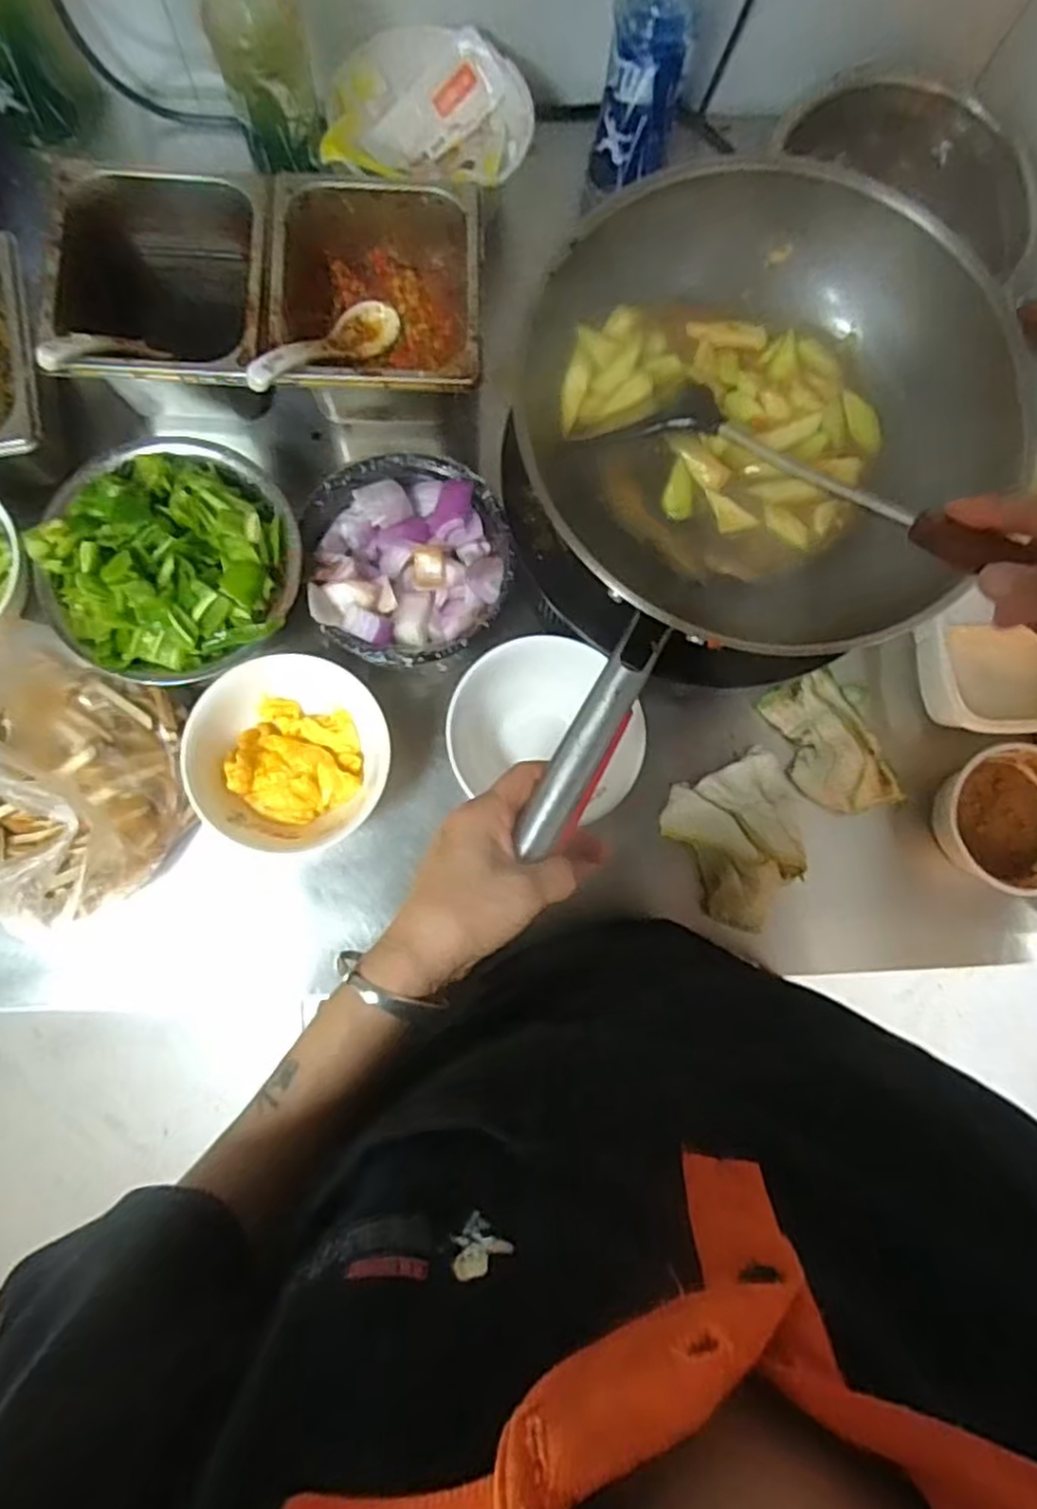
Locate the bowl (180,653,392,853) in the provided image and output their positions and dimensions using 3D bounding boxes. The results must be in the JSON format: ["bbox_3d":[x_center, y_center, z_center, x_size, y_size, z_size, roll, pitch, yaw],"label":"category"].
[{"bbox_3d":[-0.171,-0.003,0.567,0.132,0.076,0.145,1,82,-4],"label":"bowl"}]

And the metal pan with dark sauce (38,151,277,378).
[{"bbox_3d":[-0.268,-0.354,0.588,0.163,0.093,0.178,0,82,-4],"label":"metal pan with dark sauce"}]

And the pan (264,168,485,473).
[{"bbox_3d":[-0.112,-0.343,0.611,0.157,0.126,0.178,1,82,-4],"label":"pan"}]

